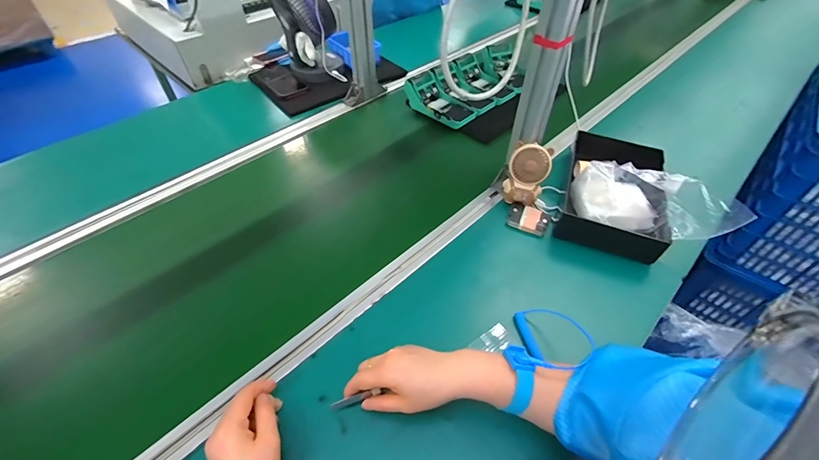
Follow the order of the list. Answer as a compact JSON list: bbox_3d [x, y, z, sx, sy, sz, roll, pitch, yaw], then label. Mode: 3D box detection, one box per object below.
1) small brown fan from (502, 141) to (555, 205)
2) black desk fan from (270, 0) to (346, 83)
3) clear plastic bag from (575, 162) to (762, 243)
[{"bbox_3d":[0.200,-0.090,0.650,0.066,0.100,0.059,18,50,15],"label":"small brown fan"},{"bbox_3d":[-0.237,-0.468,0.894,0.144,0.223,0.153,-10,49,-10],"label":"black desk fan"},{"bbox_3d":[0.391,-0.049,0.614,0.224,0.081,0.135,17,50,14],"label":"clear plastic bag"}]

